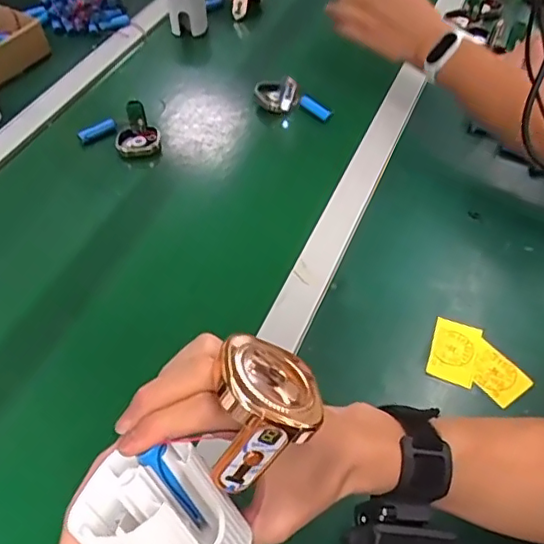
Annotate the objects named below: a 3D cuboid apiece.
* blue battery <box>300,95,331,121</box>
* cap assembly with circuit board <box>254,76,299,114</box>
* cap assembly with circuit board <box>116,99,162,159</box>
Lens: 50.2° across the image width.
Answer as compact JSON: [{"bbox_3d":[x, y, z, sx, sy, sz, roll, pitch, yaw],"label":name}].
[{"bbox_3d":[0.061,-0.223,0.788,0.018,0.015,0.051,-33,56,-23],"label":"blue battery"},{"bbox_3d":[0.006,-0.246,0.784,0.062,0.047,0.030,24,56,23],"label":"cap assembly with circuit board"},{"bbox_3d":[-0.174,-0.179,0.750,0.055,0.060,0.061,-14,51,-7],"label":"cap assembly with circuit board"}]

